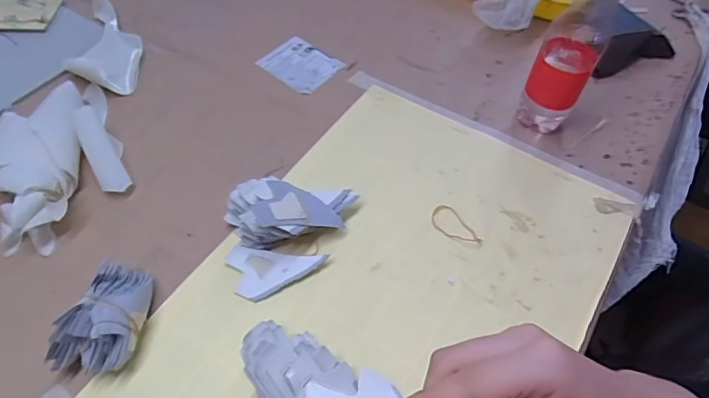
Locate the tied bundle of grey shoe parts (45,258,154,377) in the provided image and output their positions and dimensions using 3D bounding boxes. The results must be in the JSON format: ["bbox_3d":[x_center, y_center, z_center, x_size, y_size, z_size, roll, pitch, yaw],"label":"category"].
[{"bbox_3d":[-0.197,0.090,0.396,0.059,0.048,0.096,12,56,7],"label":"tied bundle of grey shoe parts"}]

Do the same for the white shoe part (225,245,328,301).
[{"bbox_3d":[-0.072,0.067,0.439,0.087,0.008,0.047,5,55,3],"label":"white shoe part"}]

